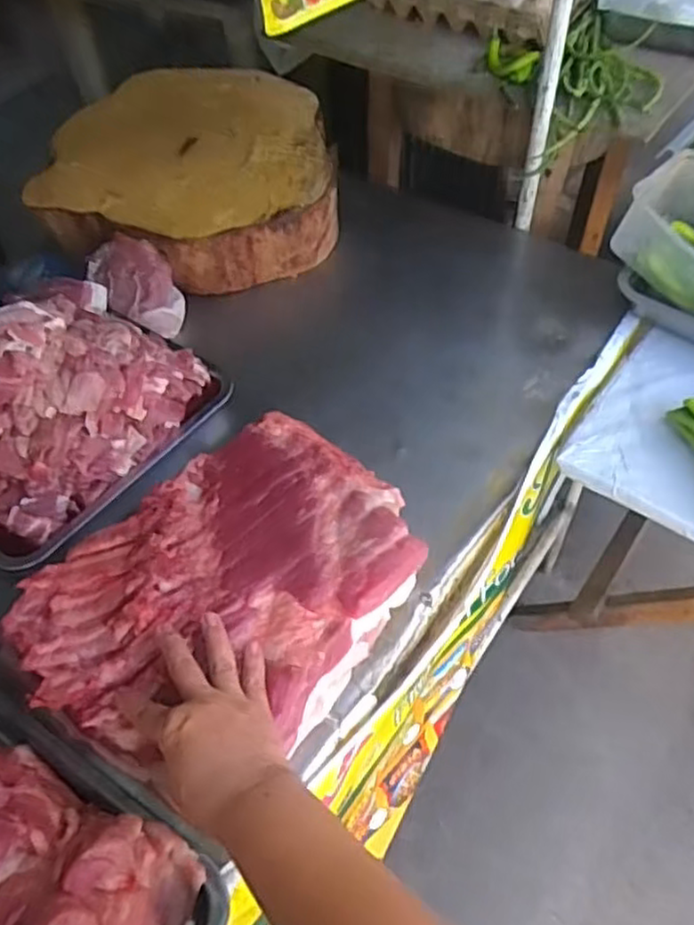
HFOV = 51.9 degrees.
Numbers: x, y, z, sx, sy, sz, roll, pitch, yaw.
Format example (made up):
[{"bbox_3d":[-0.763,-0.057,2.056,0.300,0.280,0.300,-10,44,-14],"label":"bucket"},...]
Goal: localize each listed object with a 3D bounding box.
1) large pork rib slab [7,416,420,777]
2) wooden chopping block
[{"bbox_3d":[-0.097,0.108,0.614,0.240,0.045,0.318,36,60,25],"label":"large pork rib slab"},{"bbox_3d":[-0.224,-0.401,1.000,0.391,0.102,0.406,-9,52,-3],"label":"wooden chopping block"}]

